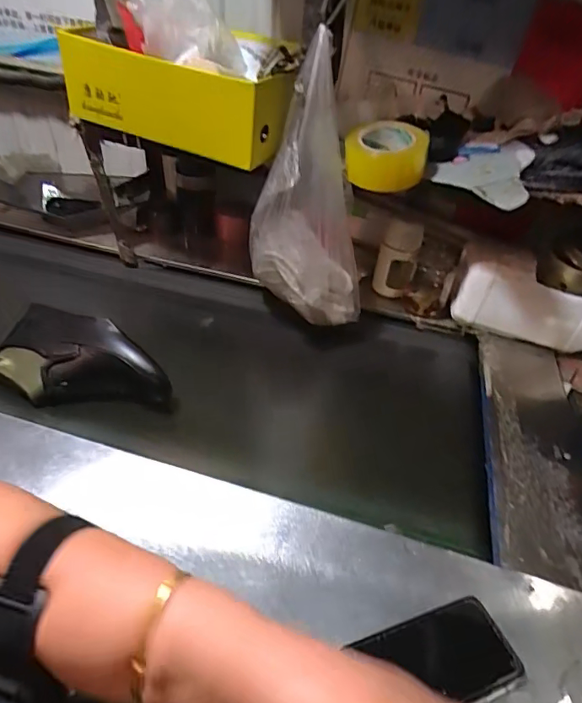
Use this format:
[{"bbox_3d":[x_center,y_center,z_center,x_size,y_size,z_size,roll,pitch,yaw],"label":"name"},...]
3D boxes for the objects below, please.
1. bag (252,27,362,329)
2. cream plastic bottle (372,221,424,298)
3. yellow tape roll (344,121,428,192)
[{"bbox_3d":[0.033,-0.227,0.754,0.146,0.353,0.151,-14,43,-24],"label":"bag"},{"bbox_3d":[0.208,-0.182,0.966,0.076,0.148,0.079,13,39,8],"label":"cream plastic bottle"},{"bbox_3d":[0.146,-0.308,0.769,0.120,0.086,0.120,9,39,3],"label":"yellow tape roll"}]

